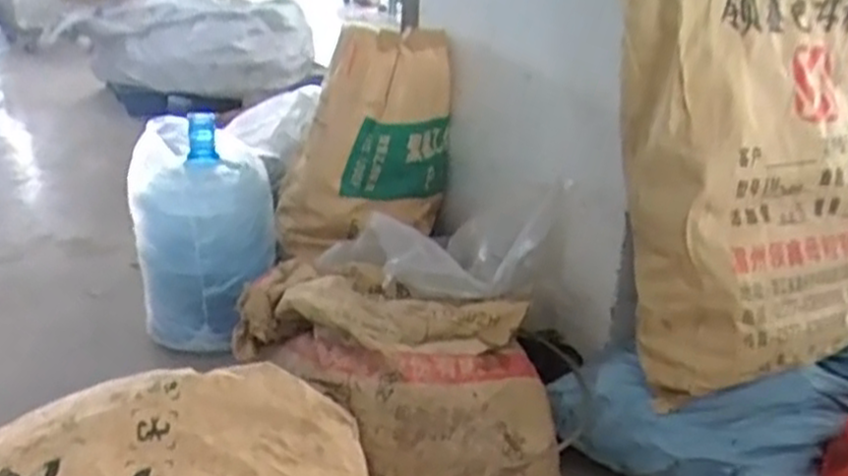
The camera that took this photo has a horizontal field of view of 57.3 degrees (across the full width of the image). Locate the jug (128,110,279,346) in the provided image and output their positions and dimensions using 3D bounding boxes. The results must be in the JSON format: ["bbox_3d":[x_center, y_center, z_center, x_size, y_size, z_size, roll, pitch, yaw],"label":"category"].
[{"bbox_3d":[-0.450,0.003,1.596,0.275,0.436,0.246,-5,22,-17],"label":"jug"}]

